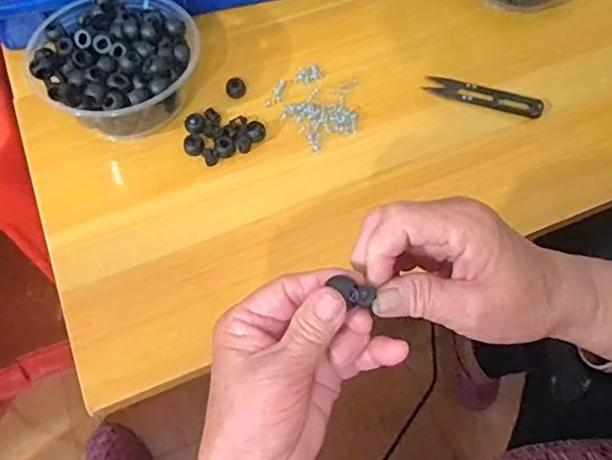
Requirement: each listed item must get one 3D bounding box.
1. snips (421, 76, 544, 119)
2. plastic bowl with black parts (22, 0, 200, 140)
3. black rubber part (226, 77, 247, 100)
[{"bbox_3d":[0.155,-0.118,0.508,0.101,0.008,0.022,20,62,11],"label":"snips"},{"bbox_3d":[-0.153,-0.132,0.482,0.126,0.063,0.119,0,60,0],"label":"plastic bowl with black parts"},{"bbox_3d":[-0.062,-0.126,0.511,0.018,0.009,0.019,-2,60,-1],"label":"black rubber part"}]

